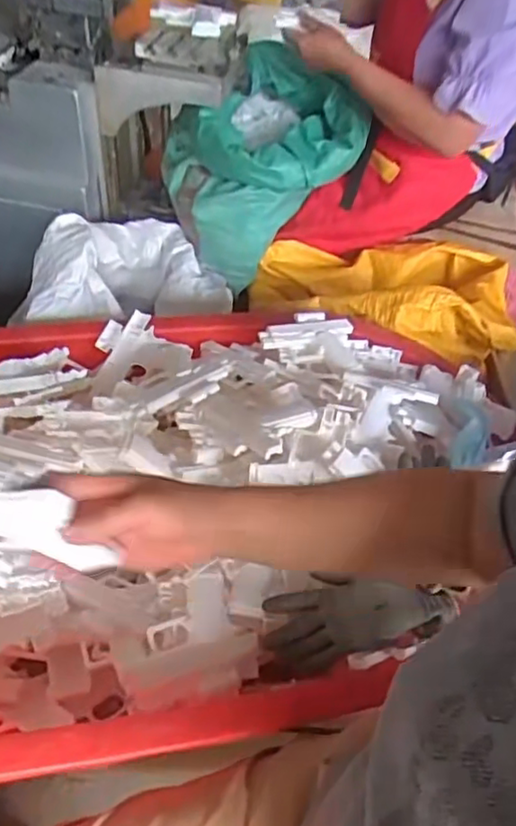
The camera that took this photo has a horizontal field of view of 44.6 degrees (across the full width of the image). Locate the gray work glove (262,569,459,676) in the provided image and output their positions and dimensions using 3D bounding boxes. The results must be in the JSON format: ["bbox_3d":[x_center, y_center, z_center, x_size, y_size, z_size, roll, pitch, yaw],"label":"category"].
[{"bbox_3d":[0.103,0.214,0.663,0.192,0.043,0.075,-15,45,7],"label":"gray work glove"}]

